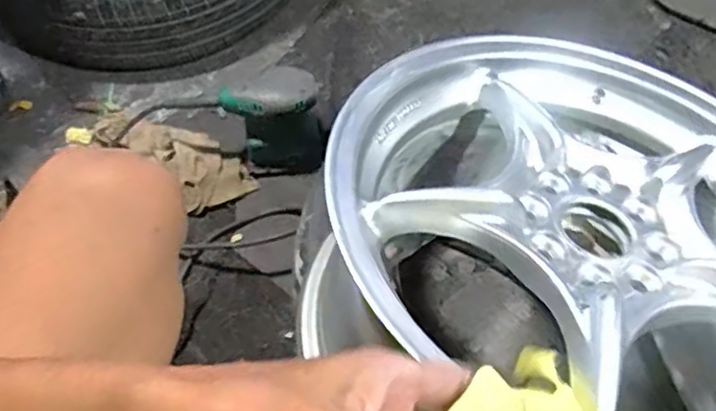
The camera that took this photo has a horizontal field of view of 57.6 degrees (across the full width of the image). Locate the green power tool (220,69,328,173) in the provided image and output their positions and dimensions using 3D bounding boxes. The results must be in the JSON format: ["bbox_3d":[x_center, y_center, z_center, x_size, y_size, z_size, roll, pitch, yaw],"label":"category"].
[{"bbox_3d":[-0.111,-0.106,0.876,0.124,0.133,0.082,-13,61,-8],"label":"green power tool"}]

